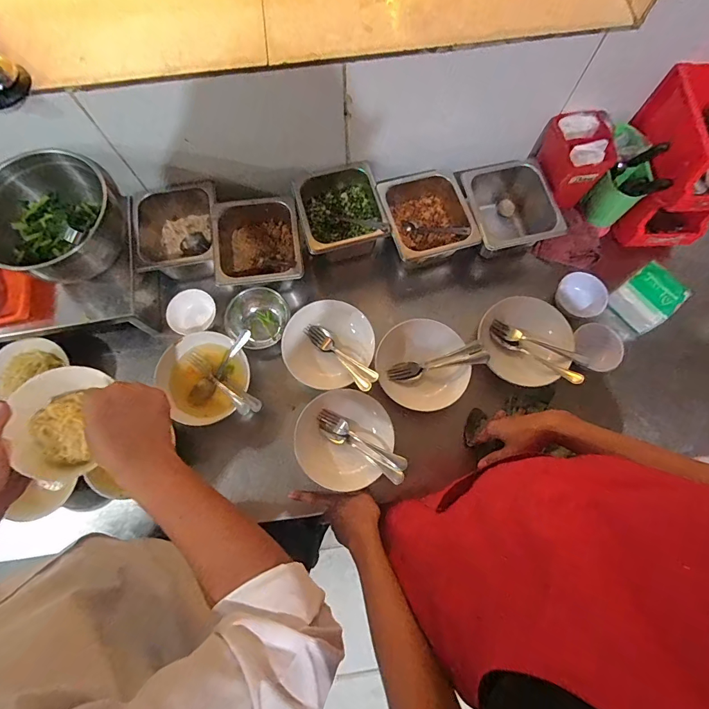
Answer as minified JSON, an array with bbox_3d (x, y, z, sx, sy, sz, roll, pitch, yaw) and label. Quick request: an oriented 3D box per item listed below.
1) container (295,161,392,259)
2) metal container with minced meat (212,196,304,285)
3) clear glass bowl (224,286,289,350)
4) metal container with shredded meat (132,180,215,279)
[{"bbox_3d":[-0.028,-0.284,0.784,0.153,0.079,0.183,-12,74,-2],"label":"container"},{"bbox_3d":[-0.184,-0.205,0.772,0.159,0.104,0.170,-9,74,-1],"label":"metal container with minced meat"},{"bbox_3d":[-0.188,-0.071,0.764,0.102,0.066,0.112,0,74,1],"label":"clear glass bowl"},{"bbox_3d":[-0.351,-0.239,0.792,0.164,0.102,0.170,-8,74,-1],"label":"metal container with shredded meat"}]

